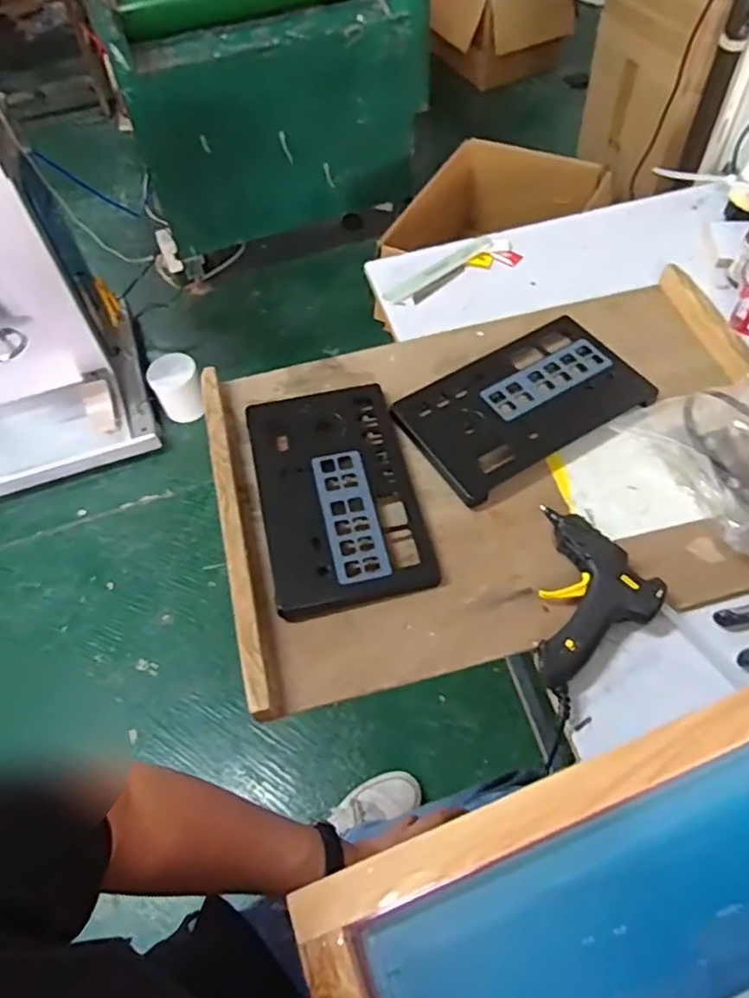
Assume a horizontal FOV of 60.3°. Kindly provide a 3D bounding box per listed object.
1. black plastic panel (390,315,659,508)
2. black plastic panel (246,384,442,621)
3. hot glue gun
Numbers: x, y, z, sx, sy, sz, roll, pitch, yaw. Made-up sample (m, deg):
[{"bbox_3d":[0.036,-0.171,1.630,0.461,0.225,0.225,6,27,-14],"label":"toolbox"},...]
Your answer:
[{"bbox_3d":[0.158,-0.107,0.701,0.246,0.016,0.152,-27,59,-13],"label":"black plastic panel"},{"bbox_3d":[-0.037,-0.011,0.653,0.150,0.019,0.245,-10,60,-8],"label":"black plastic panel"},{"bbox_3d":[0.200,0.090,0.575,0.101,0.032,0.156,4,57,7],"label":"hot glue gun"}]

